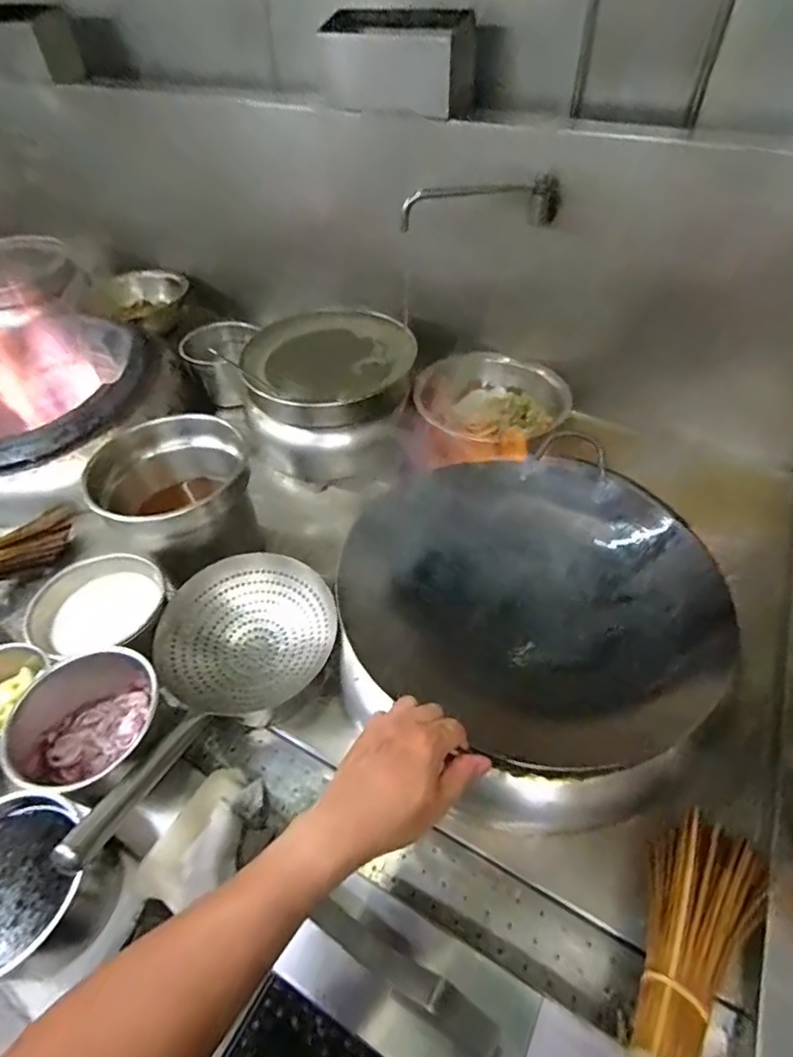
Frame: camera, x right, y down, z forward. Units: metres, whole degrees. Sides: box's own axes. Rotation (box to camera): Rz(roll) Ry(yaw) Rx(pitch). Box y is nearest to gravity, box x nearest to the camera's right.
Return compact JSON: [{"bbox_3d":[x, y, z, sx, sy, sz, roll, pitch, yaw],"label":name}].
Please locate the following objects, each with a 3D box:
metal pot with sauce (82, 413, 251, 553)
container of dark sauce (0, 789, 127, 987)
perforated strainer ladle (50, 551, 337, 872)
[{"bbox_3d":[-0.350,-0.054,0.851,0.207,0.142,0.227,-1,47,2],"label":"metal pot with sauce"},{"bbox_3d":[-0.381,0.376,0.559,0.153,0.116,0.157,-1,47,2],"label":"container of dark sauce"},{"bbox_3d":[-0.245,0.200,0.671,0.216,0.101,0.426,12,36,13],"label":"perforated strainer ladle"}]

